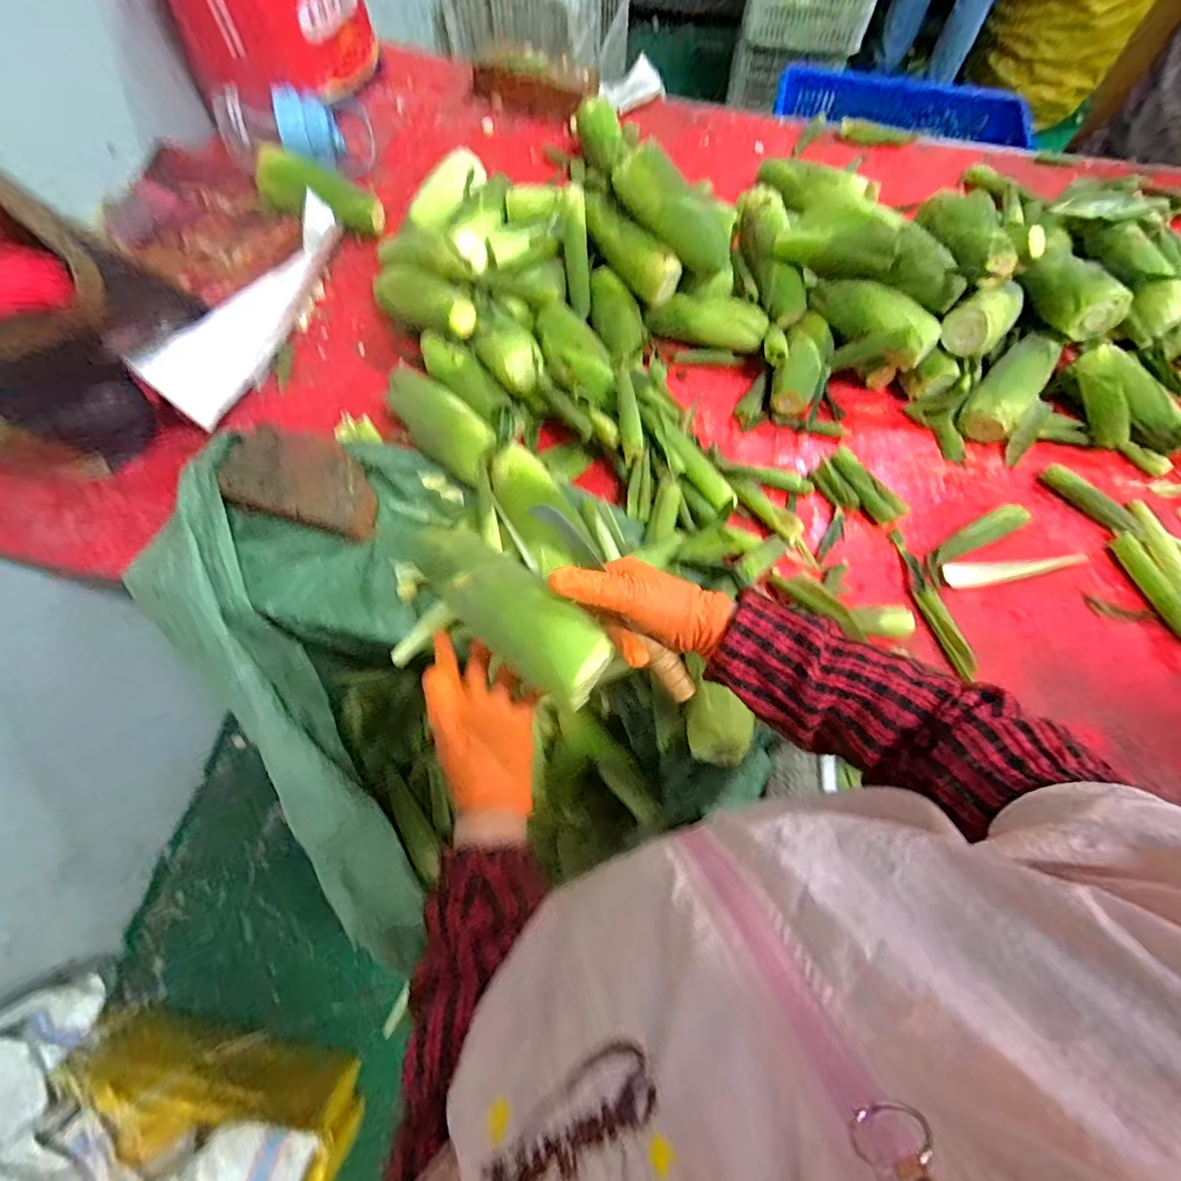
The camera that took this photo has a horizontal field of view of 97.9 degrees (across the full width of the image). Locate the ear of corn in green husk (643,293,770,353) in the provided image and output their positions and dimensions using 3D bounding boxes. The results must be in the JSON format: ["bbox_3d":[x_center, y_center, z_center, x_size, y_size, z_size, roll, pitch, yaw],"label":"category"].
[{"bbox_3d":[0.172,-0.396,0.764,0.174,0.045,0.062,11,69,4],"label":"ear of corn in green husk"}]

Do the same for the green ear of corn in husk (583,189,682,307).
[{"bbox_3d":[0.056,-0.490,0.739,0.056,0.063,0.165,-39,74,-14],"label":"green ear of corn in husk"}]

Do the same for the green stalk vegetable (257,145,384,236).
[{"bbox_3d":[-0.427,-0.616,0.802,0.190,0.066,0.067,16,69,-8],"label":"green stalk vegetable"}]

